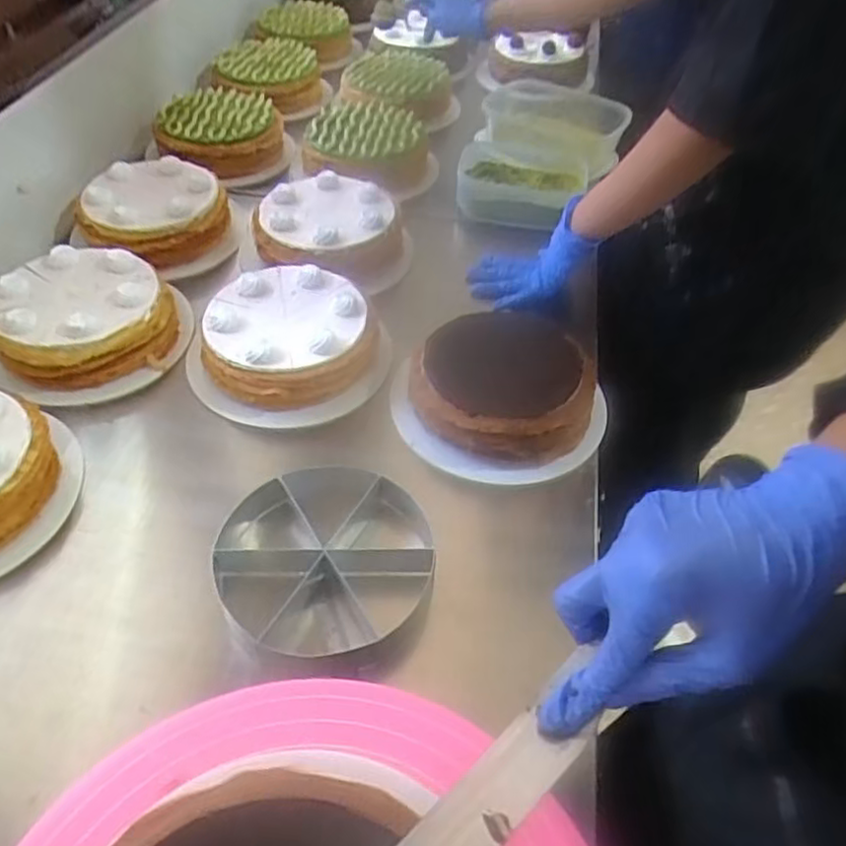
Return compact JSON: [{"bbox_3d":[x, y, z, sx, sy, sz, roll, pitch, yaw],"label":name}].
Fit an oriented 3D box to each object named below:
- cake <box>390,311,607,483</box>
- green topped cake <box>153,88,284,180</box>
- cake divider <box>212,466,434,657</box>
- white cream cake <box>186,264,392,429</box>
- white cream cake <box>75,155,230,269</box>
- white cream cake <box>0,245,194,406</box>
[{"bbox_3d":[0.081,-0.029,0.683,0.185,0.063,0.177,1,46,-1],"label":"cake"},{"bbox_3d":[-0.295,-0.422,1.024,0.174,0.073,0.187,-4,47,-7],"label":"green topped cake"},{"bbox_3d":[-0.078,0.103,0.570,0.170,0.038,0.156,1,46,-1],"label":"cake divider"},{"bbox_3d":[-0.137,-0.087,0.726,0.174,0.073,0.182,1,46,-1],"label":"white cream cake"},{"bbox_3d":[-0.329,-0.267,0.864,0.168,0.064,0.160,1,46,-1],"label":"white cream cake"},{"bbox_3d":[-0.355,-0.107,0.734,0.198,0.072,0.172,-13,48,-14],"label":"white cream cake"}]

